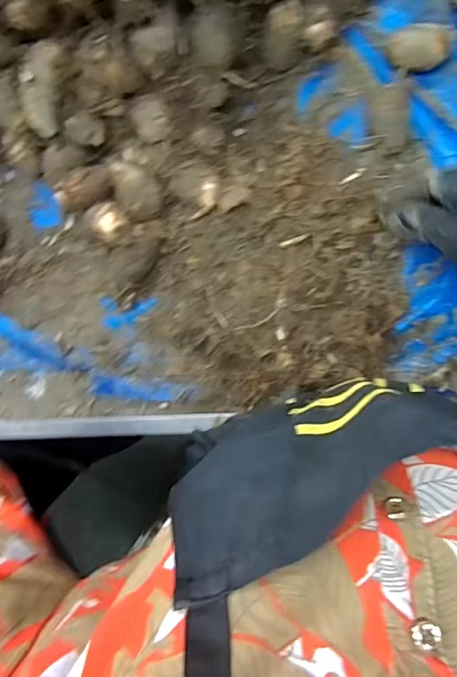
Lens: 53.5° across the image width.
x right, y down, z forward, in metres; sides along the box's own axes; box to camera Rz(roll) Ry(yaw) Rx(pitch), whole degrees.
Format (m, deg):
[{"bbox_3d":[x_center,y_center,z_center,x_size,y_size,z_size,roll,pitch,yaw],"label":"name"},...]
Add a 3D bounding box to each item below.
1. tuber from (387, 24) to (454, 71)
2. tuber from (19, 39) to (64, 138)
[{"bbox_3d":[0.184,-0.275,0.433,0.057,0.038,0.034,-2,88,5],"label":"tuber"},{"bbox_3d":[-0.174,-0.231,0.421,0.034,0.026,0.079,18,115,8],"label":"tuber"}]

